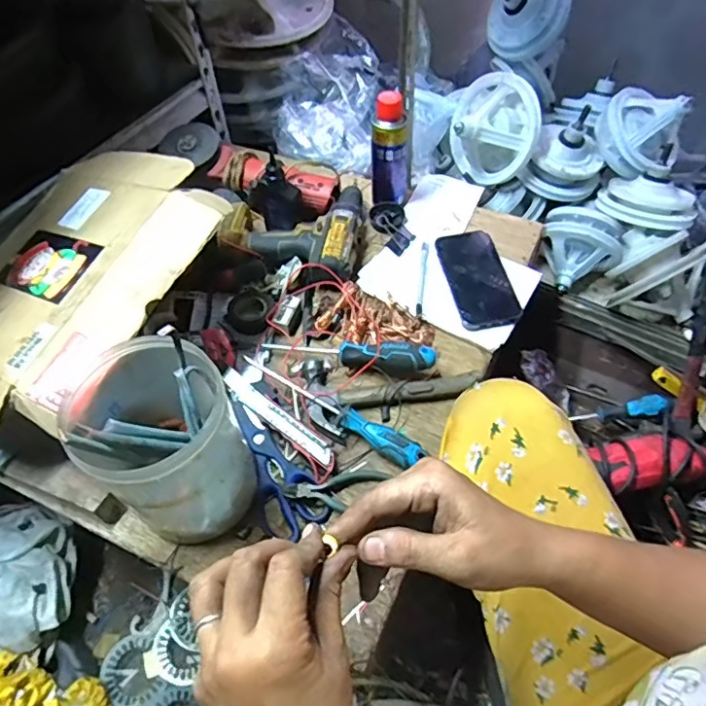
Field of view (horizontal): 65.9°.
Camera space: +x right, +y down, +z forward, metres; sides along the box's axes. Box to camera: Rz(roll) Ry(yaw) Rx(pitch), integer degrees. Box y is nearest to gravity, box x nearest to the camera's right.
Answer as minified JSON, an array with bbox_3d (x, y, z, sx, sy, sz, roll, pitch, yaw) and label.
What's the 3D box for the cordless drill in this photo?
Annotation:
[{"bbox_3d":[-0.075,-0.188,0.782,0.185,0.057,0.190,9,55,9],"label":"cordless drill"}]

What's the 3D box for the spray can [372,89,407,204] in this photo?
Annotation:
[{"bbox_3d":[0.054,-0.295,0.797,0.051,0.150,0.045,2,54,4],"label":"spray can"}]

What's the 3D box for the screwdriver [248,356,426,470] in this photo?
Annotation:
[{"bbox_3d":[-0.026,0.063,0.622,0.235,0.023,0.027,28,60,20],"label":"screwdriver"}]

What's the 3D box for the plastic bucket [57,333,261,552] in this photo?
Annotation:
[{"bbox_3d":[-0.173,0.086,0.521,0.131,0.165,0.133,-1,54,2],"label":"plastic bucket"}]

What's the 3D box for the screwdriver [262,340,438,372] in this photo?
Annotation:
[{"bbox_3d":[-0.005,-0.002,0.662,0.211,0.033,0.028,5,53,23],"label":"screwdriver"}]

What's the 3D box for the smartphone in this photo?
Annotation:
[{"bbox_3d":[0.169,-0.102,0.738,0.082,0.016,0.165,-9,54,-4],"label":"smartphone"}]

